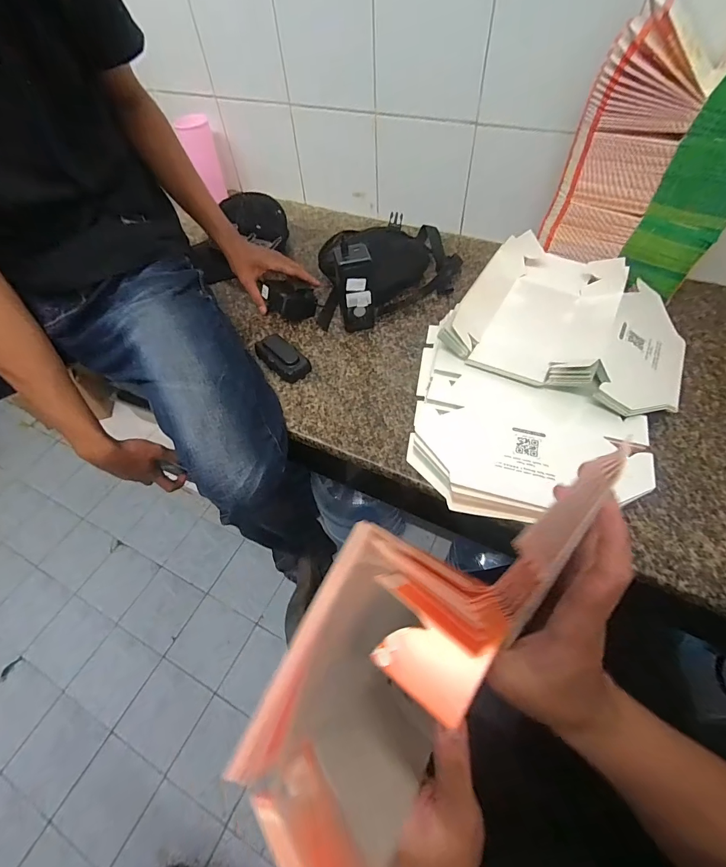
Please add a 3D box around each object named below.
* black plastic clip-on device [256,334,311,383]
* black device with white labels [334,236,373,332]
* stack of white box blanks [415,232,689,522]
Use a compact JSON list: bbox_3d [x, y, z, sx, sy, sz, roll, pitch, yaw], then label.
[{"bbox_3d":[-0.135,-0.128,0.648,0.052,0.024,0.104,-38,61,-22],"label":"black plastic clip-on device"},{"bbox_3d":[-0.013,-0.240,0.644,0.053,0.138,0.057,-9,54,-3],"label":"black device with white labels"},{"bbox_3d":[0.255,-0.091,0.558,0.337,0.084,0.466,23,59,19],"label":"stack of white box blanks"}]

